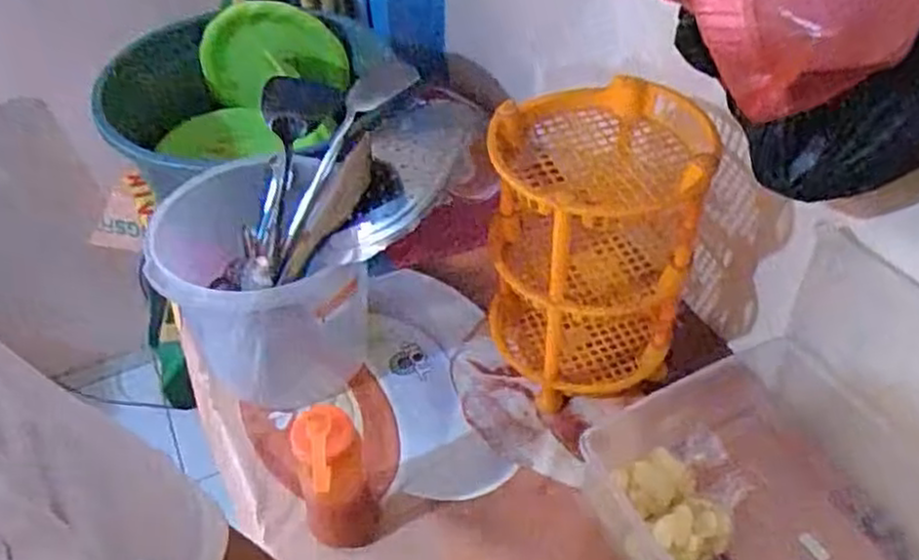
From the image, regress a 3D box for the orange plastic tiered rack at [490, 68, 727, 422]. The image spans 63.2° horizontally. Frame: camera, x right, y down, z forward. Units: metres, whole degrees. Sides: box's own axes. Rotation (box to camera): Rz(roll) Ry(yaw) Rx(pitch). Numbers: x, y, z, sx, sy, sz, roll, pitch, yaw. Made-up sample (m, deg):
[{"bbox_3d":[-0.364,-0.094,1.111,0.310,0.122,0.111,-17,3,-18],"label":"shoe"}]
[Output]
[{"bbox_3d":[0.151,-0.036,0.875,0.220,0.319,0.229,-2,46,4],"label":"orange plastic tiered rack"}]

